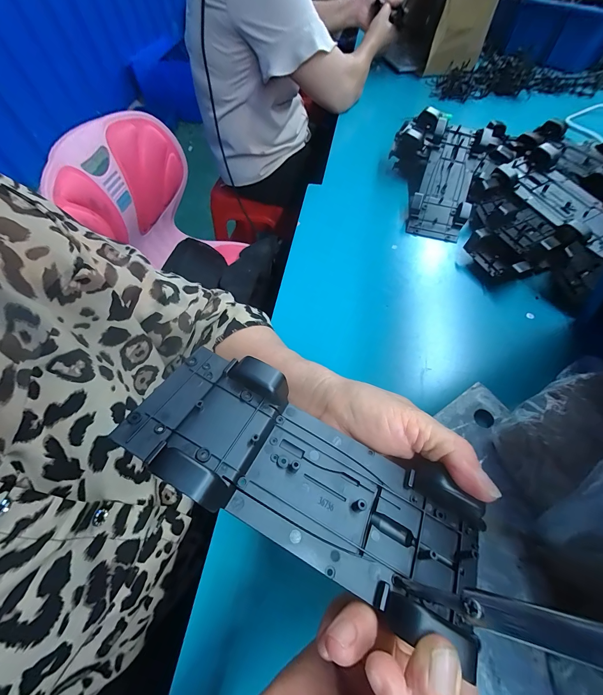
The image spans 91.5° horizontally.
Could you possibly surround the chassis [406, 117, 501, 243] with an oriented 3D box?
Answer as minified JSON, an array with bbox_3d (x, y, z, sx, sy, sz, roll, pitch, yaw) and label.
[{"bbox_3d":[0.223,-0.249,0.440,0.088,0.032,0.198,19,80,14],"label":"chassis"}]

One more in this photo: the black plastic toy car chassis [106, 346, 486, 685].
[{"bbox_3d":[0.006,0.066,0.154,0.192,0.033,0.073,28,63,3],"label":"black plastic toy car chassis"}]

